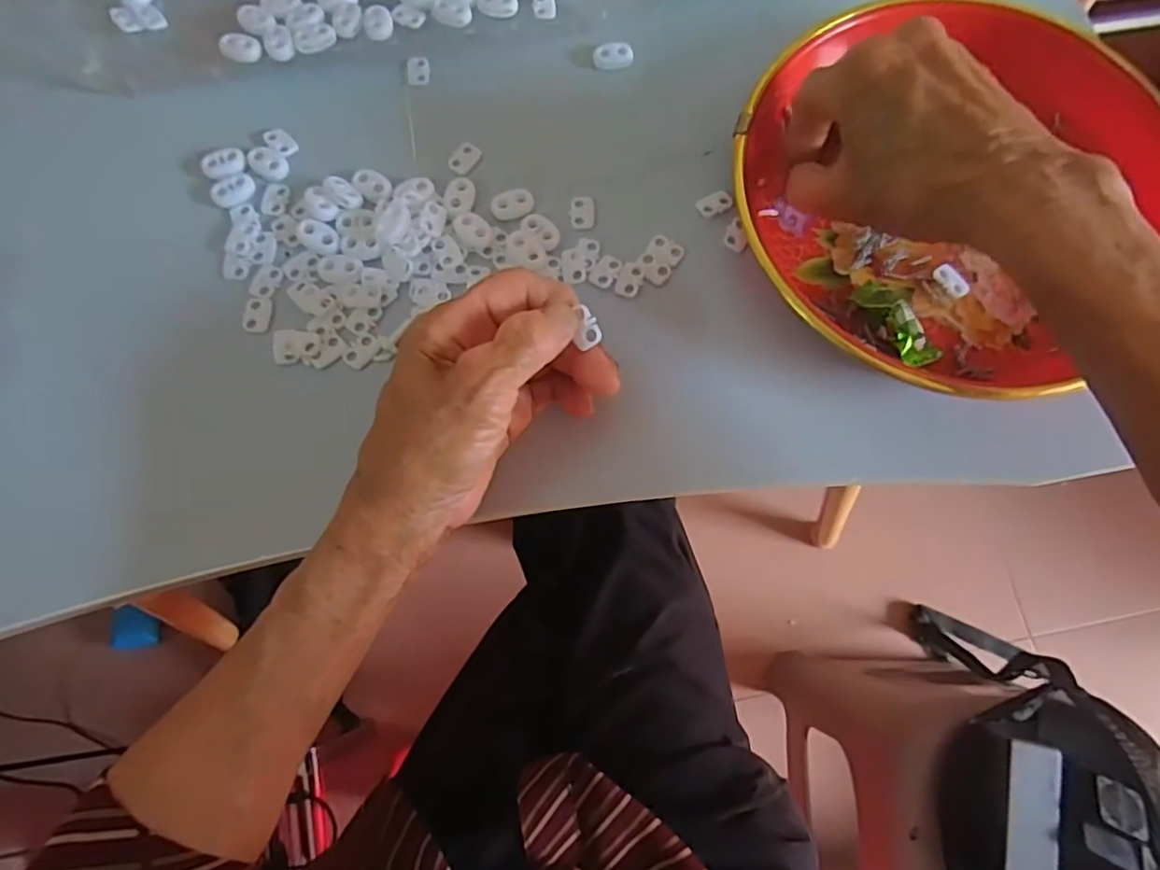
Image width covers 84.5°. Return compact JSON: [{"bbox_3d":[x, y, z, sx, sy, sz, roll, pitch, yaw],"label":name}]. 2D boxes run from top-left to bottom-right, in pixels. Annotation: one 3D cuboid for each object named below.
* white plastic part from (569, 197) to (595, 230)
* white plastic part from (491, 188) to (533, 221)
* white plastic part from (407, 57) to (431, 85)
[{"bbox_3d":[0.001,-0.116,0.331,0.013,0.004,0.019,-7,75,-2],"label":"white plastic part"},{"bbox_3d":[-0.035,-0.119,0.330,0.022,0.004,0.015,-19,76,-6],"label":"white plastic part"},{"bbox_3d":[-0.089,-0.203,0.356,0.012,0.005,0.015,-7,75,-2],"label":"white plastic part"}]

